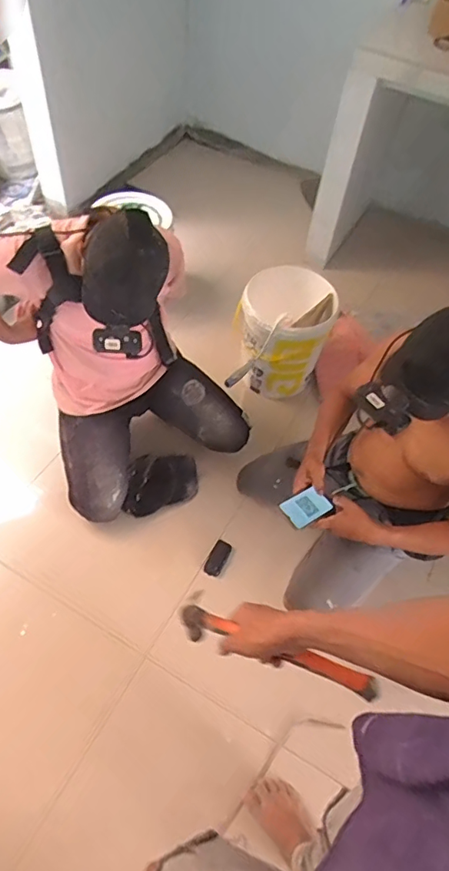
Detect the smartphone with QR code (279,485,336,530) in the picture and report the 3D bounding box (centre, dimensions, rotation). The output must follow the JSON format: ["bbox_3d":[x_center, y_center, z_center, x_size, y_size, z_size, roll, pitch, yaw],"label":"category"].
[{"bbox_3d":[0.190,0.158,1.172,0.140,0.012,0.072,-25,67,-39],"label":"smartphone with QR code"}]

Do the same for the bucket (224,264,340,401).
[{"bbox_3d":[0.186,-0.330,1.745,0.302,0.381,0.272,16,56,5],"label":"bucket"}]

